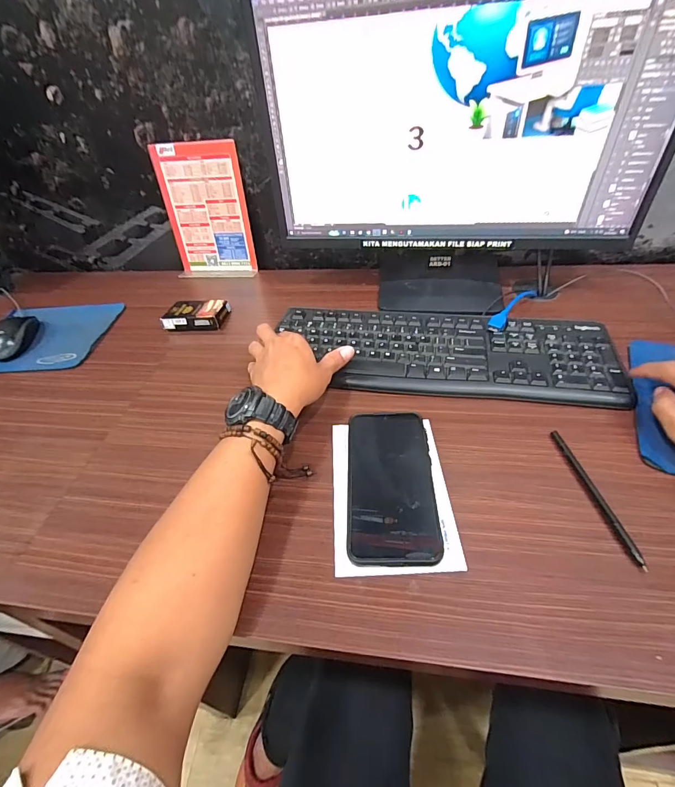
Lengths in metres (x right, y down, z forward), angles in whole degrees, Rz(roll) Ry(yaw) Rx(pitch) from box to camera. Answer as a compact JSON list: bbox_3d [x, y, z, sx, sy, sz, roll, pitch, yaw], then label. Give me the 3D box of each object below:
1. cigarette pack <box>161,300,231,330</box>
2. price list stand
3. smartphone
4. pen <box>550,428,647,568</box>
[{"bbox_3d":[-0.222,-0.125,0.608,0.092,0.026,0.067,-1,46,5],"label":"cigarette pack"},{"bbox_3d":[-0.234,-0.320,0.682,0.150,0.209,0.052,3,46,9],"label":"price list stand"},{"bbox_3d":[0.051,0.082,0.365,0.080,0.016,0.159,-1,46,4],"label":"smartphone"},{"bbox_3d":[0.232,0.088,0.346,0.006,0.007,0.138,-8,46,-2],"label":"pen"}]

